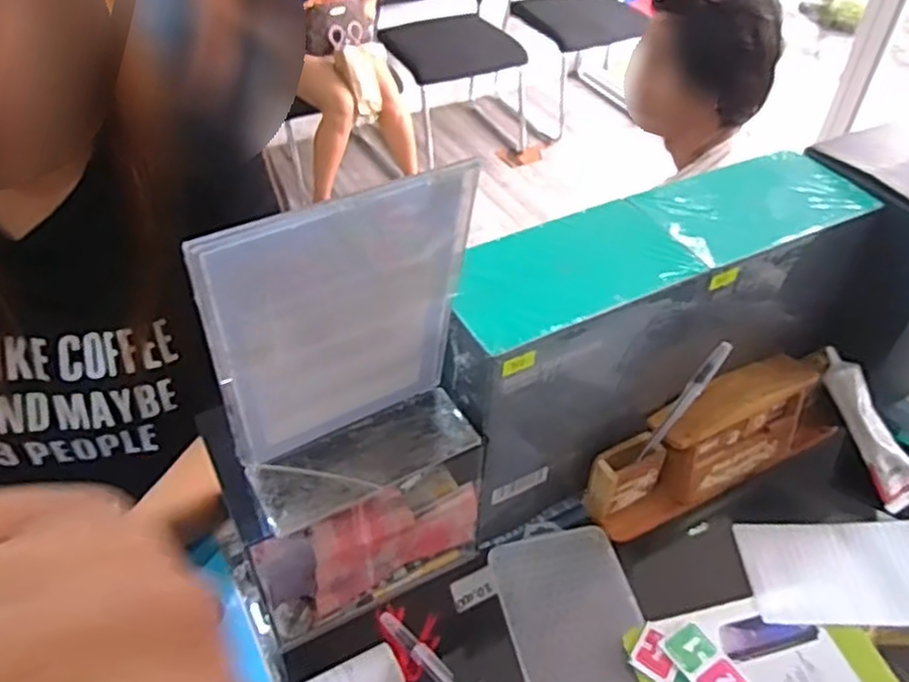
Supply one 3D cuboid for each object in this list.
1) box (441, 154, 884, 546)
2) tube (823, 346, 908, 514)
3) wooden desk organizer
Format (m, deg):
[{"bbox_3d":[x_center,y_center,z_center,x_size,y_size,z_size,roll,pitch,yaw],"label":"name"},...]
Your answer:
[{"bbox_3d":[0.143,0.000,0.534,0.330,0.182,0.109,-19,48,-20],"label":"box"},{"bbox_3d":[0.328,0.068,0.570,0.039,0.018,0.129,-20,81,-21],"label":"tube"},{"bbox_3d":[0.207,0.070,0.552,0.231,0.094,0.055,-22,49,-22],"label":"wooden desk organizer"}]

